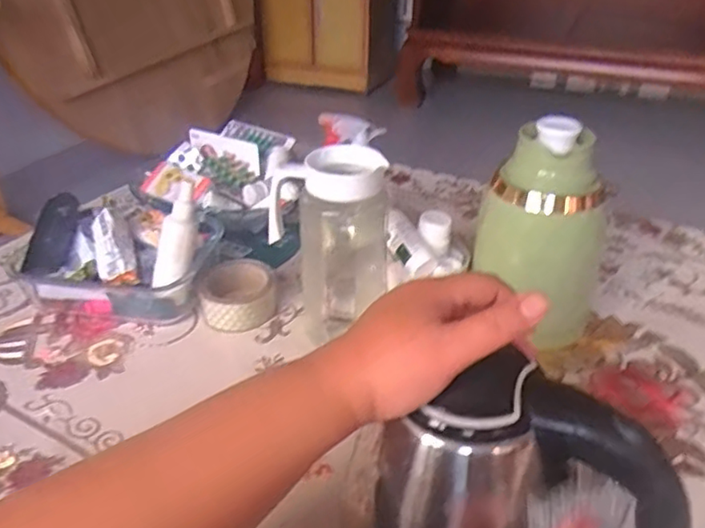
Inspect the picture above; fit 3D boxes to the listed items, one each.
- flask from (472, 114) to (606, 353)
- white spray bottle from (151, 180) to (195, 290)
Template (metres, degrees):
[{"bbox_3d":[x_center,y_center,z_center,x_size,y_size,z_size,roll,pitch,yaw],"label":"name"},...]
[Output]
[{"bbox_3d":[0.201,-0.032,0.650,0.125,0.228,0.119,18,37,26],"label":"flask"},{"bbox_3d":[-0.191,-0.029,0.665,0.026,0.118,0.030,30,19,38],"label":"white spray bottle"}]

